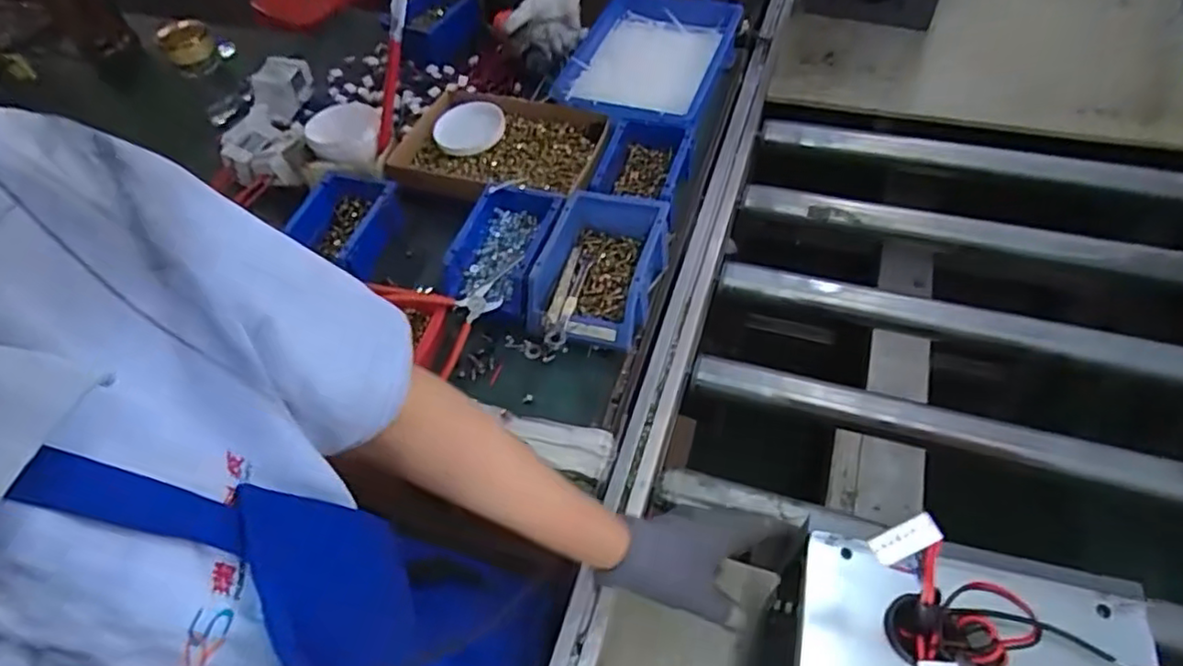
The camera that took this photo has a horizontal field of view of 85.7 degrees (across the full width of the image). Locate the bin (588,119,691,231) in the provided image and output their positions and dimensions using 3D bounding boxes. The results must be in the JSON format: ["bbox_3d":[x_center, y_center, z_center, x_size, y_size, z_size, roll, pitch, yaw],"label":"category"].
[{"bbox_3d":[0.063,-0.205,0.822,0.112,0.057,0.151,11,57,13],"label":"bin"}]

